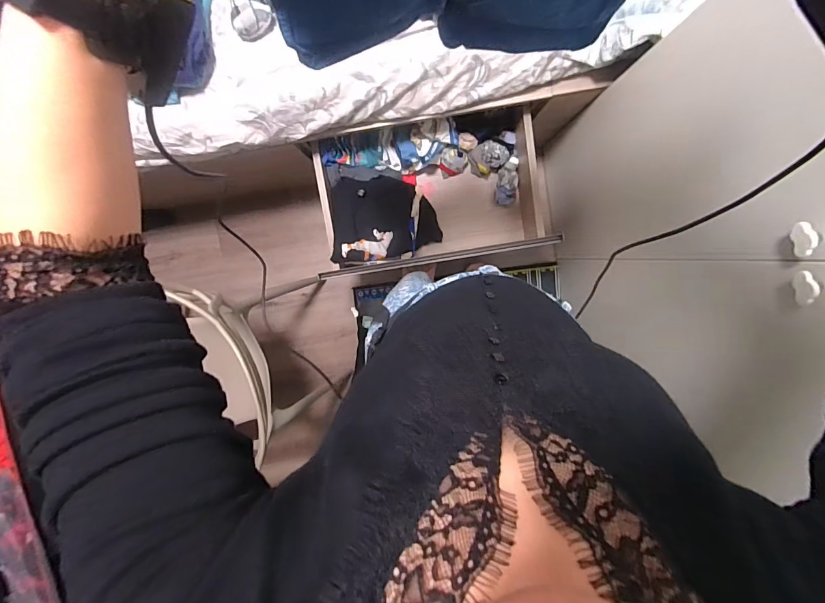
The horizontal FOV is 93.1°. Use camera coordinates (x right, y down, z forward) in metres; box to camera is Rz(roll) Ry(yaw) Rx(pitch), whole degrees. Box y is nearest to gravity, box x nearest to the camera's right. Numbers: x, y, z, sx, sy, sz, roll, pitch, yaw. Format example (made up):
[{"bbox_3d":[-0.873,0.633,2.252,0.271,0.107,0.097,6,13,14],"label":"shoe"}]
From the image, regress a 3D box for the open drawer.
[{"bbox_3d":[0.053,-0.308,1.115,0.584,0.167,0.389,-9,96,3],"label":"open drawer"}]

